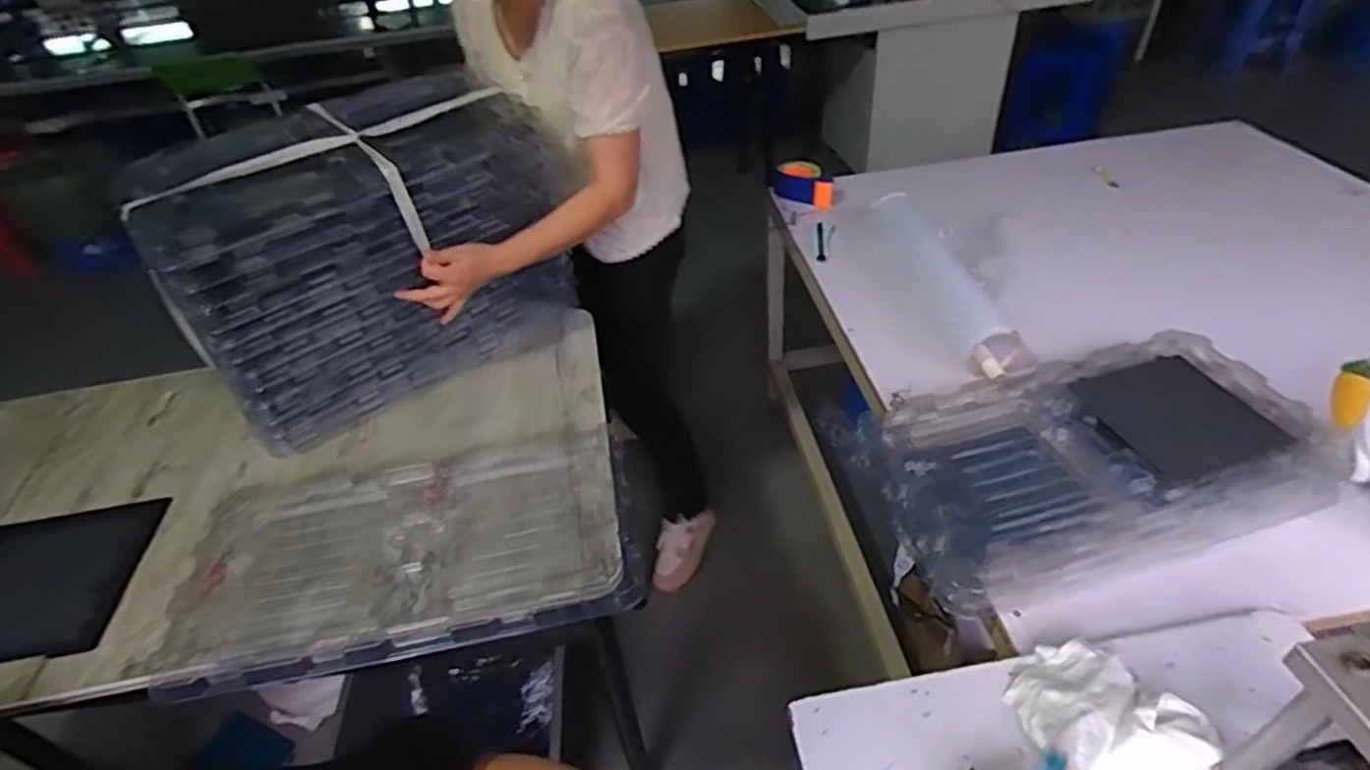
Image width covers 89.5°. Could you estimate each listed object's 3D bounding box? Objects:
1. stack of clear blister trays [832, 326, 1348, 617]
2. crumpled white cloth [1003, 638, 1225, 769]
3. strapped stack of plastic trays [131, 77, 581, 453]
[{"bbox_3d":[0.512,0.088,0.885,0.537,0.060,0.280,-14,43,-8],"label":"stack of clear blister trays"},{"bbox_3d":[0.402,0.317,0.639,0.183,0.056,0.145,23,50,28],"label":"crumpled white cloth"},{"bbox_3d":[-0.425,-0.201,1.021,0.534,0.367,0.249,-30,47,-23],"label":"strapped stack of plastic trays"}]

